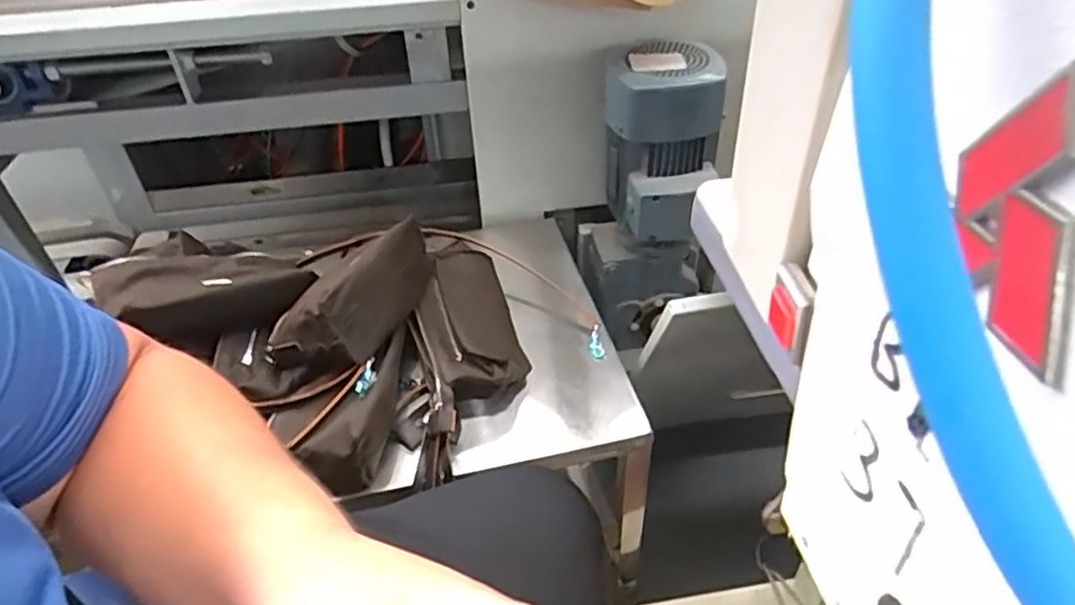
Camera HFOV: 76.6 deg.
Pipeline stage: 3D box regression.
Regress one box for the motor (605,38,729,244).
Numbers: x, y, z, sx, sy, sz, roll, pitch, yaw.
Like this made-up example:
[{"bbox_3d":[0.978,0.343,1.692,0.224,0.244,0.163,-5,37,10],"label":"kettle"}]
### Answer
[{"bbox_3d":[0.164,-0.214,0.924,0.149,0.224,0.163,6,42,10],"label":"motor"}]

